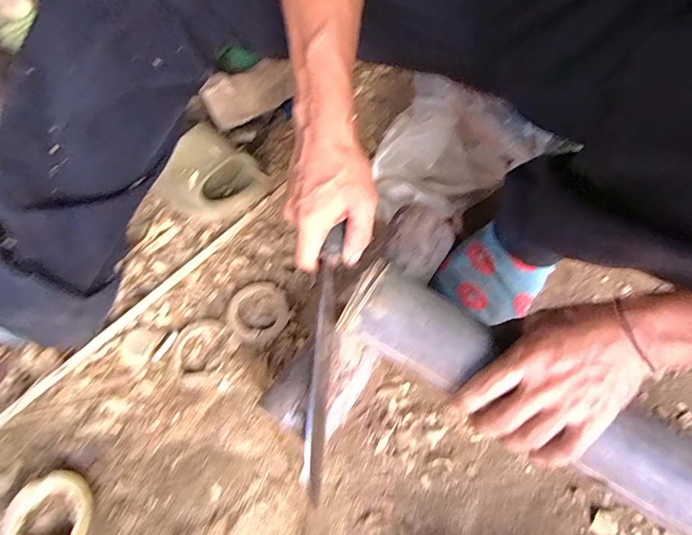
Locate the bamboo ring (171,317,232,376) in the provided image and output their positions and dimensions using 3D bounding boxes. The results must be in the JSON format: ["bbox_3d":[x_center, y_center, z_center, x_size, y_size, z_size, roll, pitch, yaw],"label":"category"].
[{"bbox_3d":[-0.158,0.084,0.438,0.056,0.008,0.063,10,65,4],"label":"bamboo ring"}]

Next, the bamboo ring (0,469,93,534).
[{"bbox_3d":[-0.260,0.223,0.359,0.067,0.023,0.076,-2,65,-2],"label":"bamboo ring"}]

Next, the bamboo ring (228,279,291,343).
[{"bbox_3d":[-0.097,0.049,0.455,0.064,0.010,0.068,0,65,-1],"label":"bamboo ring"}]

